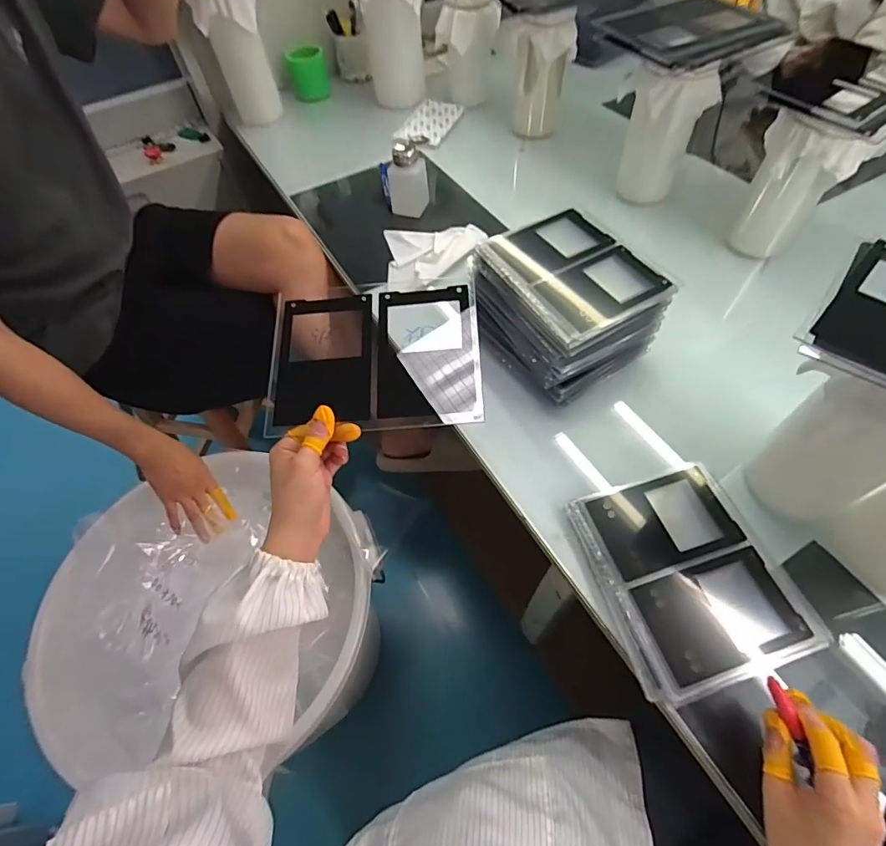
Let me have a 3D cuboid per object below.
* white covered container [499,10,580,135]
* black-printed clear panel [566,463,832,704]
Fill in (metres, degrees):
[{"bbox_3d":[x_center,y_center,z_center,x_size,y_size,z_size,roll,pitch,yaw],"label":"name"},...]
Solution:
[{"bbox_3d":[0.175,-0.646,0.879,0.112,0.208,0.097,33,65,22],"label":"white covered container"},{"bbox_3d":[0.241,0.147,0.469,0.170,0.021,0.197,-15,58,-6],"label":"black-printed clear panel"}]

